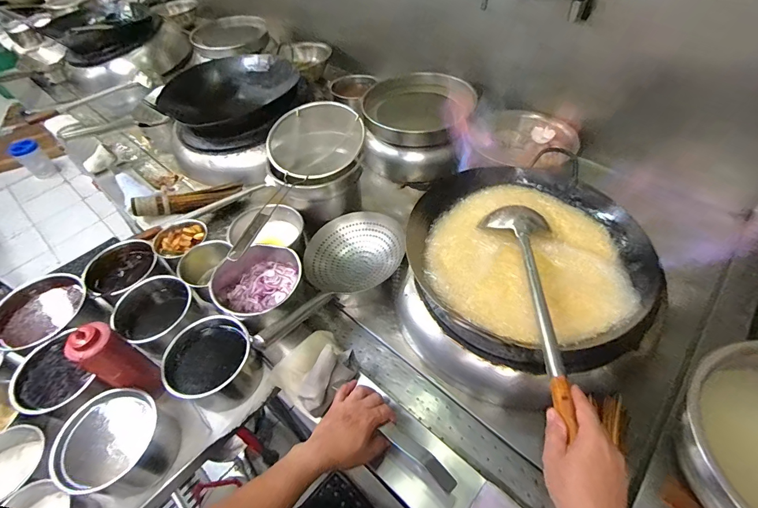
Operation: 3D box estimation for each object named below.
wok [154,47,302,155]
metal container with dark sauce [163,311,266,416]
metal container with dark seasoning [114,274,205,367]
[{"bbox_3d":[-0.470,-0.504,1.256,0.435,0.142,0.406,-32,54,-20],"label":"wok"},{"bbox_3d":[-0.317,0.217,0.730,0.162,0.117,0.151,-2,49,3],"label":"metal container with dark sauce"},{"bbox_3d":[-0.471,0.140,0.814,0.154,0.099,0.150,27,57,25],"label":"metal container with dark seasoning"}]

